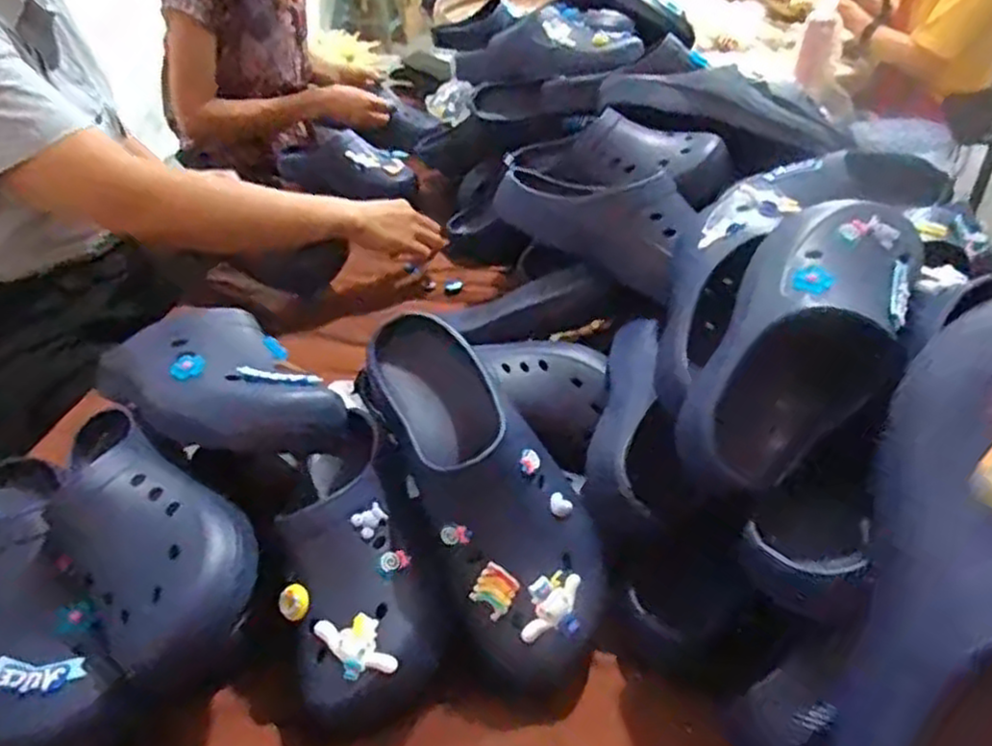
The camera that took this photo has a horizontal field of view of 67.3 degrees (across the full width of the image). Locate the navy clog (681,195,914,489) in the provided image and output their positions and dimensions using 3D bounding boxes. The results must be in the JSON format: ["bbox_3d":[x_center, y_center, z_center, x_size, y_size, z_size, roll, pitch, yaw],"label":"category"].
[{"bbox_3d":[0.222,-0.027,0.540,0.123,0.084,0.250,30,83,32],"label":"navy clog"}]

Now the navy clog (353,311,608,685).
[{"bbox_3d":[-0.013,0.080,0.579,0.124,0.093,0.304,-18,67,-25],"label":"navy clog"}]

